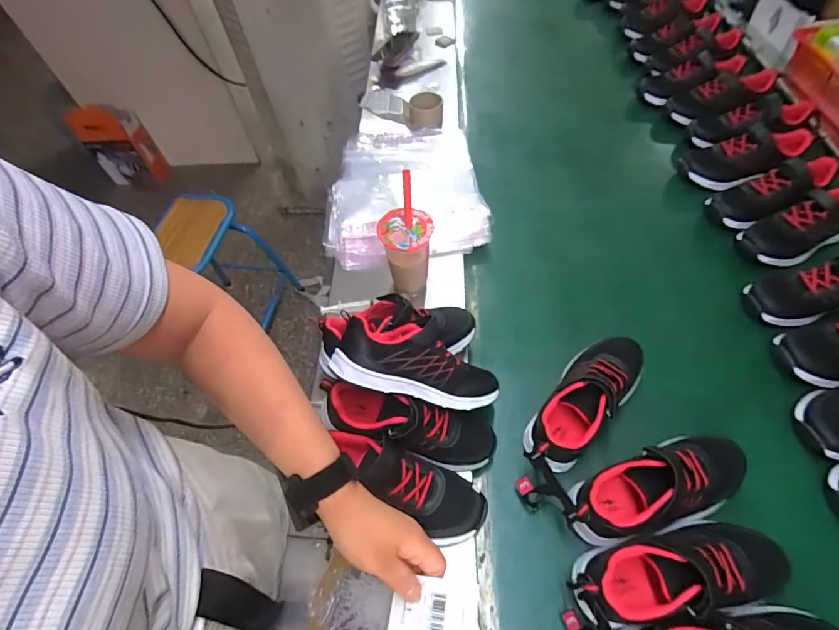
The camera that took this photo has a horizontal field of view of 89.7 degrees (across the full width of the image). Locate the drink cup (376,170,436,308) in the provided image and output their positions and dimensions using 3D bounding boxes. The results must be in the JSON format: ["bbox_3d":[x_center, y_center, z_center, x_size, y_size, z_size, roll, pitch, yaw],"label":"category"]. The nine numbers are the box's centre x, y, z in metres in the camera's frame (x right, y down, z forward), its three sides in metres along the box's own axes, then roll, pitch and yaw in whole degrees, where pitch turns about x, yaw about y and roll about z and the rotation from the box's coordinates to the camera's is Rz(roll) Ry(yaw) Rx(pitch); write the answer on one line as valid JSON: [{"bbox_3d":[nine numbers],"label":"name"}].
[{"bbox_3d":[-0.020,-0.107,0.683,0.078,0.213,0.081,-7,57,0],"label":"drink cup"}]

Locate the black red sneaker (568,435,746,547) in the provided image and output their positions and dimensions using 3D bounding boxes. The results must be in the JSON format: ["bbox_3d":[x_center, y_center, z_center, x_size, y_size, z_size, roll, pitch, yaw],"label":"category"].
[{"bbox_3d":[0.297,0.224,0.535,0.221,0.099,0.086,-18,58,-8],"label":"black red sneaker"}]

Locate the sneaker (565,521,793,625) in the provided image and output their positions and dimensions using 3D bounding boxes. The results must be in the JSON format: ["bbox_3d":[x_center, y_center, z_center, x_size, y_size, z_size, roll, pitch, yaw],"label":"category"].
[{"bbox_3d":[0.292,0.297,0.489,0.231,0.102,0.080,-8,57,-1],"label":"sneaker"}]

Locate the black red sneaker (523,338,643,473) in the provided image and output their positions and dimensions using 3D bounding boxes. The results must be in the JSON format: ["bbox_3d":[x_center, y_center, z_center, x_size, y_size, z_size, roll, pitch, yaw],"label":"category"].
[{"bbox_3d":[0.234,0.118,0.600,0.084,0.090,0.232,37,67,24],"label":"black red sneaker"}]

